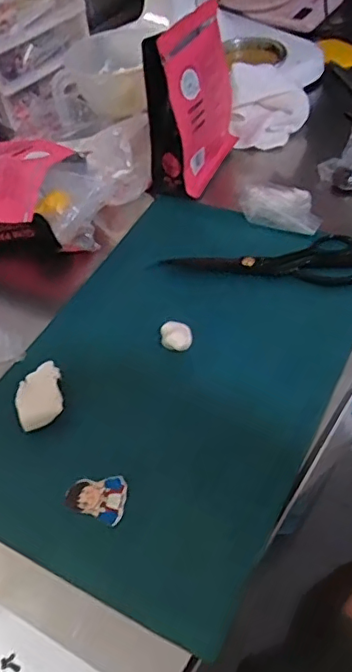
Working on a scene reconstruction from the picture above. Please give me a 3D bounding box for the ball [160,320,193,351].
[{"bbox_3d":[0.001,0.000,0.547,0.030,0.021,0.033,-4,49,4],"label":"ball"}]

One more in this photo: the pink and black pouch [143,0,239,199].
[{"bbox_3d":[0.026,-0.291,0.693,0.061,0.179,0.157,19,54,21],"label":"pink and black pouch"}]

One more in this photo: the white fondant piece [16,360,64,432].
[{"bbox_3d":[-0.125,0.051,0.511,0.041,0.011,0.065,-12,48,-3],"label":"white fondant piece"}]

